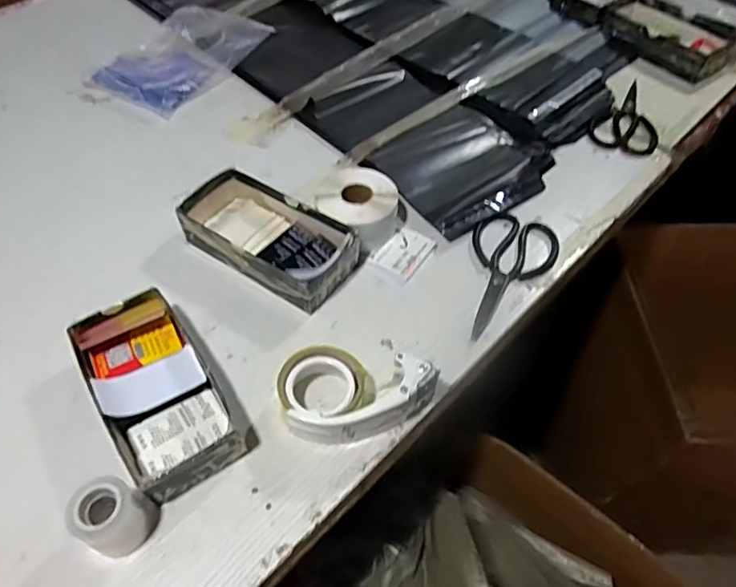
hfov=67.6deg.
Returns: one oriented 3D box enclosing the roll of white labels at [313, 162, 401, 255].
[{"bbox_3d":[-0.017,-0.118,0.734,0.115,0.049,0.093,36,62,25],"label":"roll of white labels"}]

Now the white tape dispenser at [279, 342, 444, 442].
[{"bbox_3d":[-0.012,0.108,0.568,0.159,0.052,0.095,7,53,6],"label":"white tape dispenser"}]

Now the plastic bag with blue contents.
[{"bbox_3d":[-0.335,-0.434,1.003,0.201,0.028,0.297,20,55,15],"label":"plastic bag with blue contents"}]

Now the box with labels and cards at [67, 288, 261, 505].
[{"bbox_3d":[-0.223,0.101,0.581,0.118,0.050,0.218,-33,59,-22],"label":"box with labels and cards"}]

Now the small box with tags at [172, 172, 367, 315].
[{"bbox_3d":[-0.130,-0.074,0.714,0.233,0.042,0.120,29,59,21],"label":"small box with tags"}]

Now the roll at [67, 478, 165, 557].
[{"bbox_3d":[-0.228,0.201,0.493,0.054,0.064,0.056,20,55,15],"label":"roll"}]

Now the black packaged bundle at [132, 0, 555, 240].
[{"bbox_3d":[-0.113,-0.433,0.996,0.249,0.036,0.989,-35,60,-22],"label":"black packaged bundle"}]

